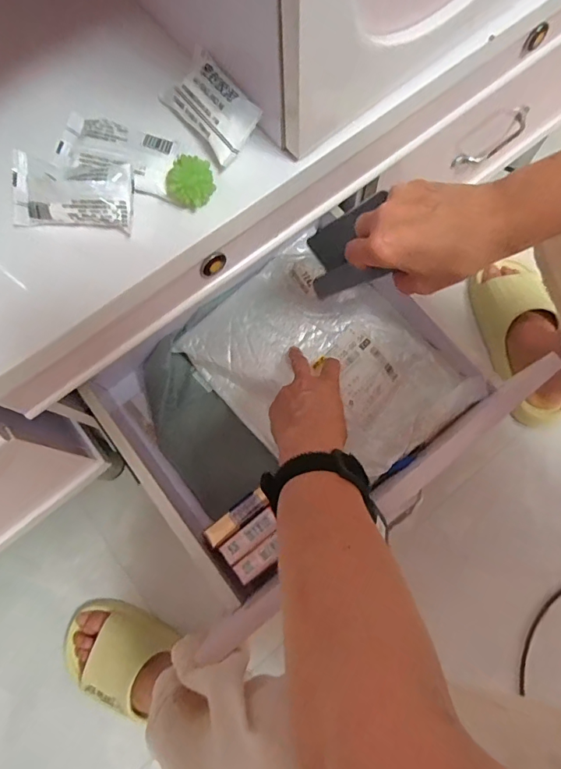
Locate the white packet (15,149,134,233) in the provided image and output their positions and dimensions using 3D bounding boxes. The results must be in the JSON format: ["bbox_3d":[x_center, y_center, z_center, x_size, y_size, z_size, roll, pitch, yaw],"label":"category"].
[{"bbox_3d":[-0.152,-0.140,0.331,0.088,0.026,0.042,7,75,4],"label":"white packet"}]

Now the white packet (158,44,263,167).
[{"bbox_3d":[-0.054,-0.215,0.352,0.047,0.016,0.089,-42,78,12],"label":"white packet"}]

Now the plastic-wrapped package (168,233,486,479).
[{"bbox_3d":[0.050,-0.021,0.524,0.212,0.041,0.270,-41,77,-9],"label":"plastic-wrapped package"}]

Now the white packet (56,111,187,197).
[{"bbox_3d":[-0.124,-0.175,0.345,0.092,0.017,0.044,18,76,7],"label":"white packet"}]

